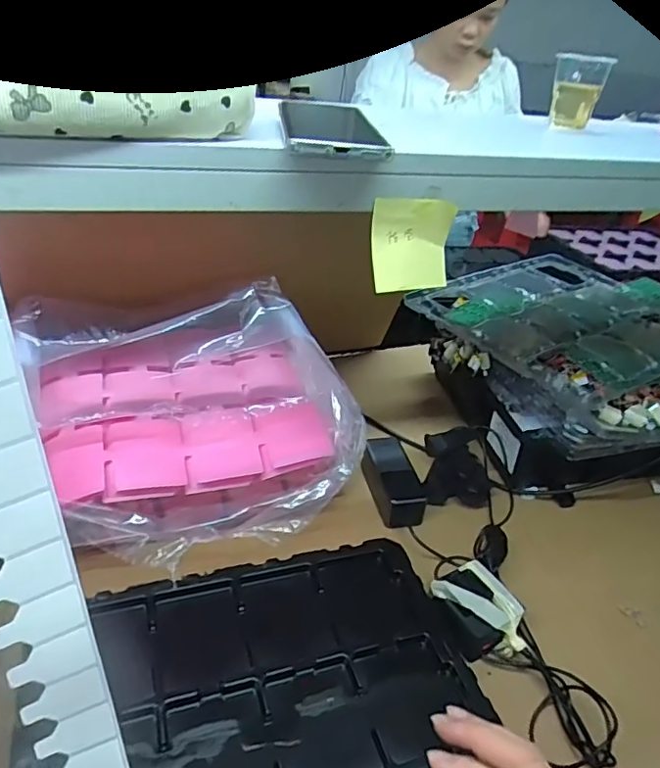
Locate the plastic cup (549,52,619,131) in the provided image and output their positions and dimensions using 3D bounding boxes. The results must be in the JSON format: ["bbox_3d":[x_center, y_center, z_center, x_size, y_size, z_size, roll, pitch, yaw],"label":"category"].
[{"bbox_3d":[0.291,-0.345,0.654,0.059,0.075,0.054,17,34,15],"label":"plastic cup"}]

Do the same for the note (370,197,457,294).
[{"bbox_3d":[0.069,-0.118,0.467,0.071,0.071,0.026,-13,38,-28],"label":"note"}]

